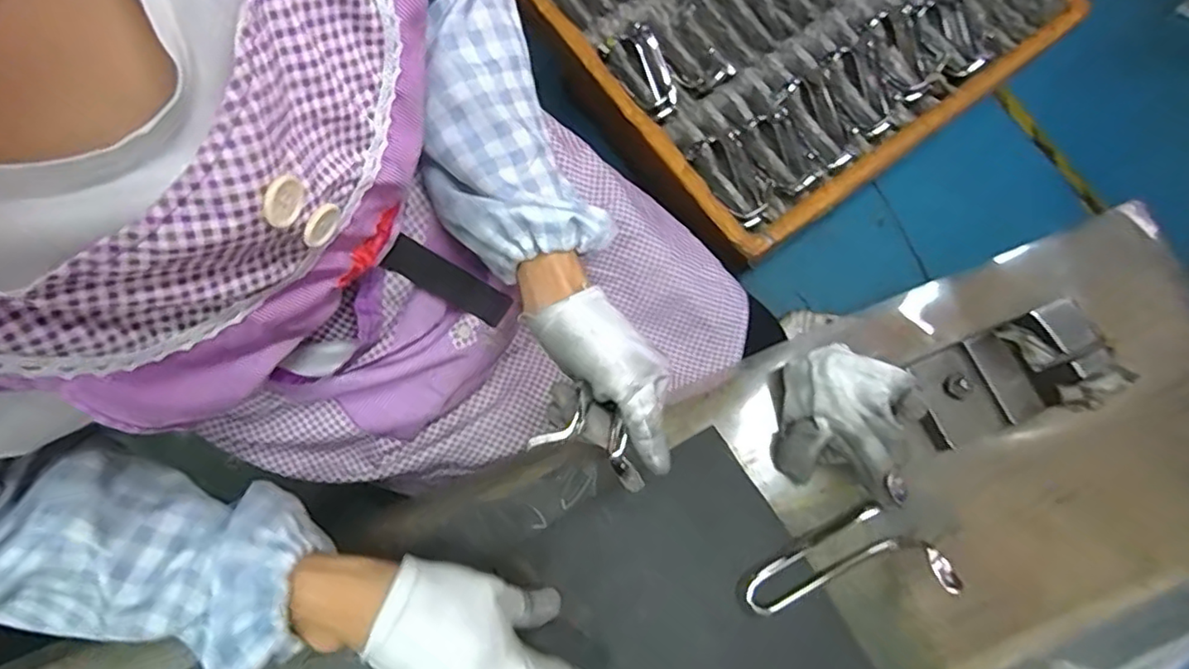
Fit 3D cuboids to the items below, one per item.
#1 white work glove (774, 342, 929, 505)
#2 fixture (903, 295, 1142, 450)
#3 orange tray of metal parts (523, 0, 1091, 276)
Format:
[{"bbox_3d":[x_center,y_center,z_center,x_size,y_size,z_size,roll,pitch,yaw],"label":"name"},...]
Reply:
[{"bbox_3d":[0.160,0.054,0.400,0.067,0.073,0.092,9,78,2],"label":"white work glove"},{"bbox_3d":[0.265,0.028,0.400,0.093,0.073,0.065,-26,79,-6],"label":"fixture"},{"bbox_3d":[0.226,-0.443,0.796,0.583,0.063,0.544,-35,80,-7],"label":"orange tray of metal parts"}]

